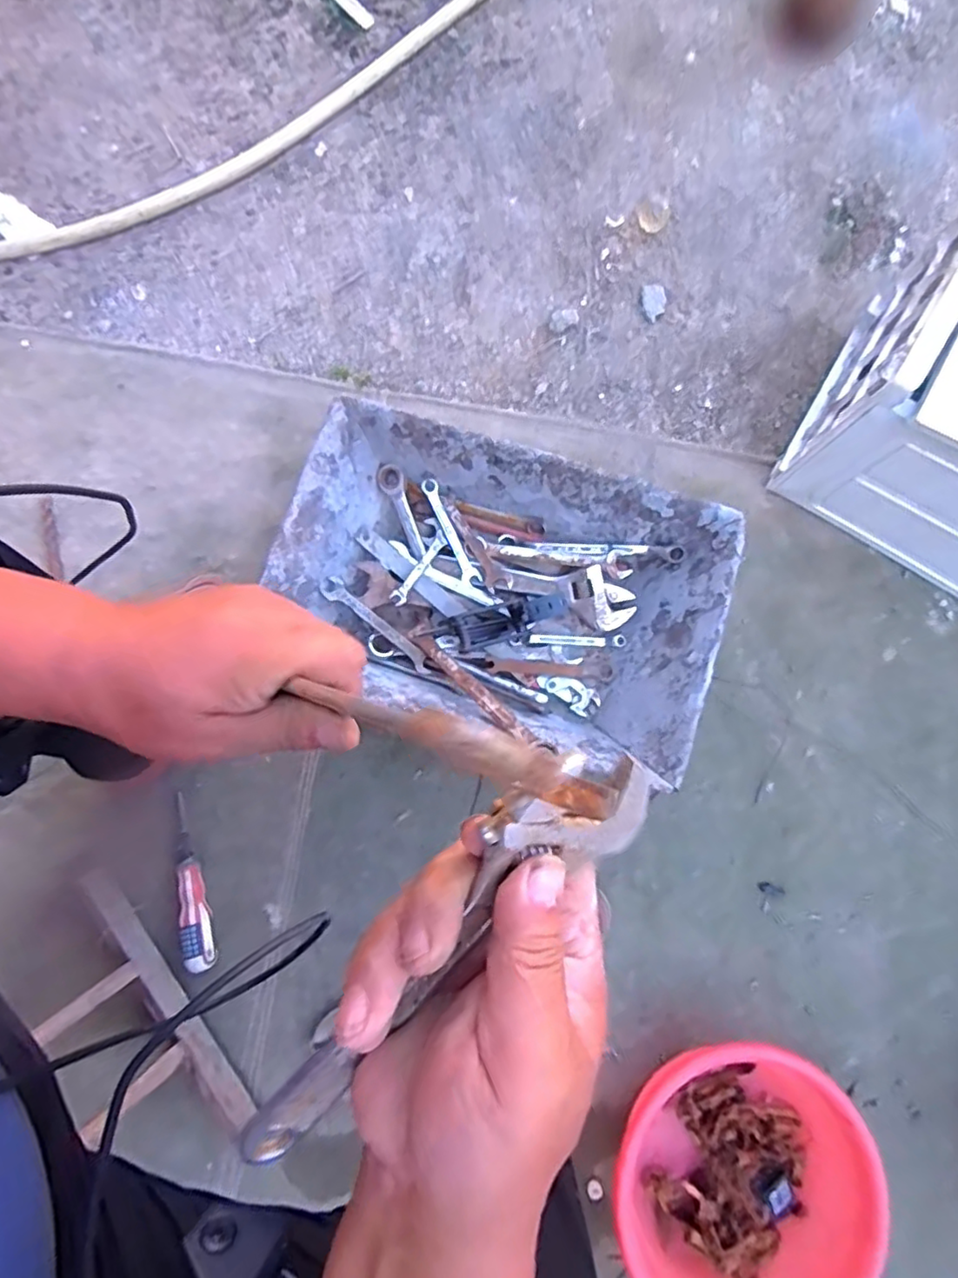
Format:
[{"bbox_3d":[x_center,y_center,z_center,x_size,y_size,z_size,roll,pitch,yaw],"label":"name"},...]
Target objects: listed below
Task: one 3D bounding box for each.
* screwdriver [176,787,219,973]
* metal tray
[{"bbox_3d":[-0.330,0.276,0.713,0.028,0.027,0.191,-15,82,-3],"label":"screwdriver"},{"bbox_3d":[0.018,-0.052,0.726,0.486,0.117,0.319,18,80,4],"label":"metal tray"}]

